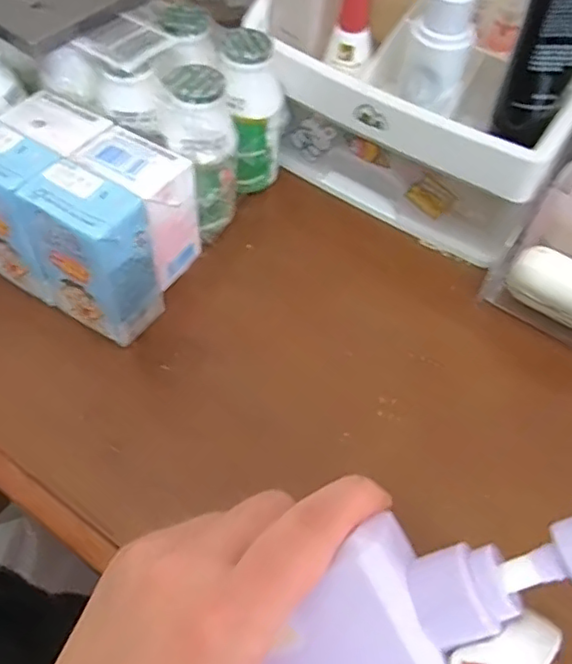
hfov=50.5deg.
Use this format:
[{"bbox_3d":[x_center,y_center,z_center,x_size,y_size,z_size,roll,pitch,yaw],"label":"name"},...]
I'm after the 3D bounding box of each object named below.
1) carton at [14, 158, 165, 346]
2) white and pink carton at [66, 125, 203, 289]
[{"bbox_3d":[-0.093,-0.037,0.308,0.052,0.087,0.045,33,61,17],"label":"carton"},{"bbox_3d":[-0.079,-0.068,0.337,0.052,0.078,0.040,33,61,17],"label":"white and pink carton"}]

